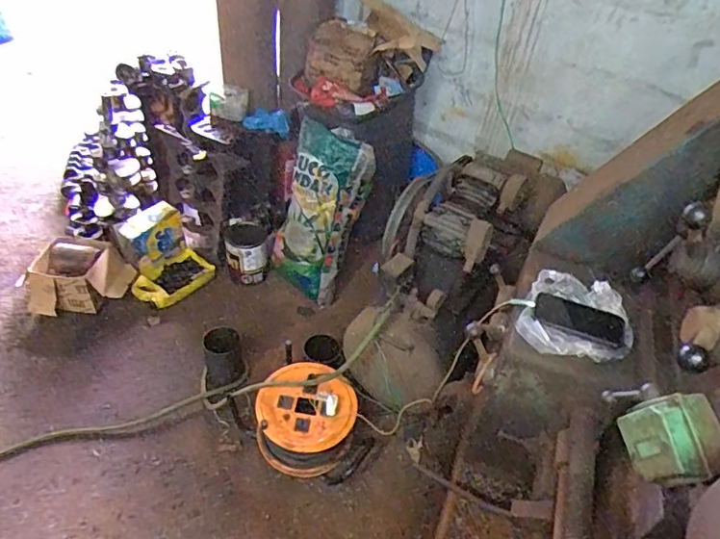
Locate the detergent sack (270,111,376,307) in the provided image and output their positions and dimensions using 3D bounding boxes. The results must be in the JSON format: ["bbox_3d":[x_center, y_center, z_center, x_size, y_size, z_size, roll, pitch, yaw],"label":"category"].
[{"bbox_3d":[-0.137,-0.189,1.958,0.283,0.630,0.169,17,17,12],"label":"detergent sack"}]

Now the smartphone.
[{"bbox_3d":[0.416,0.095,1.032,0.164,0.014,0.078,18,43,12],"label":"smartphone"}]

